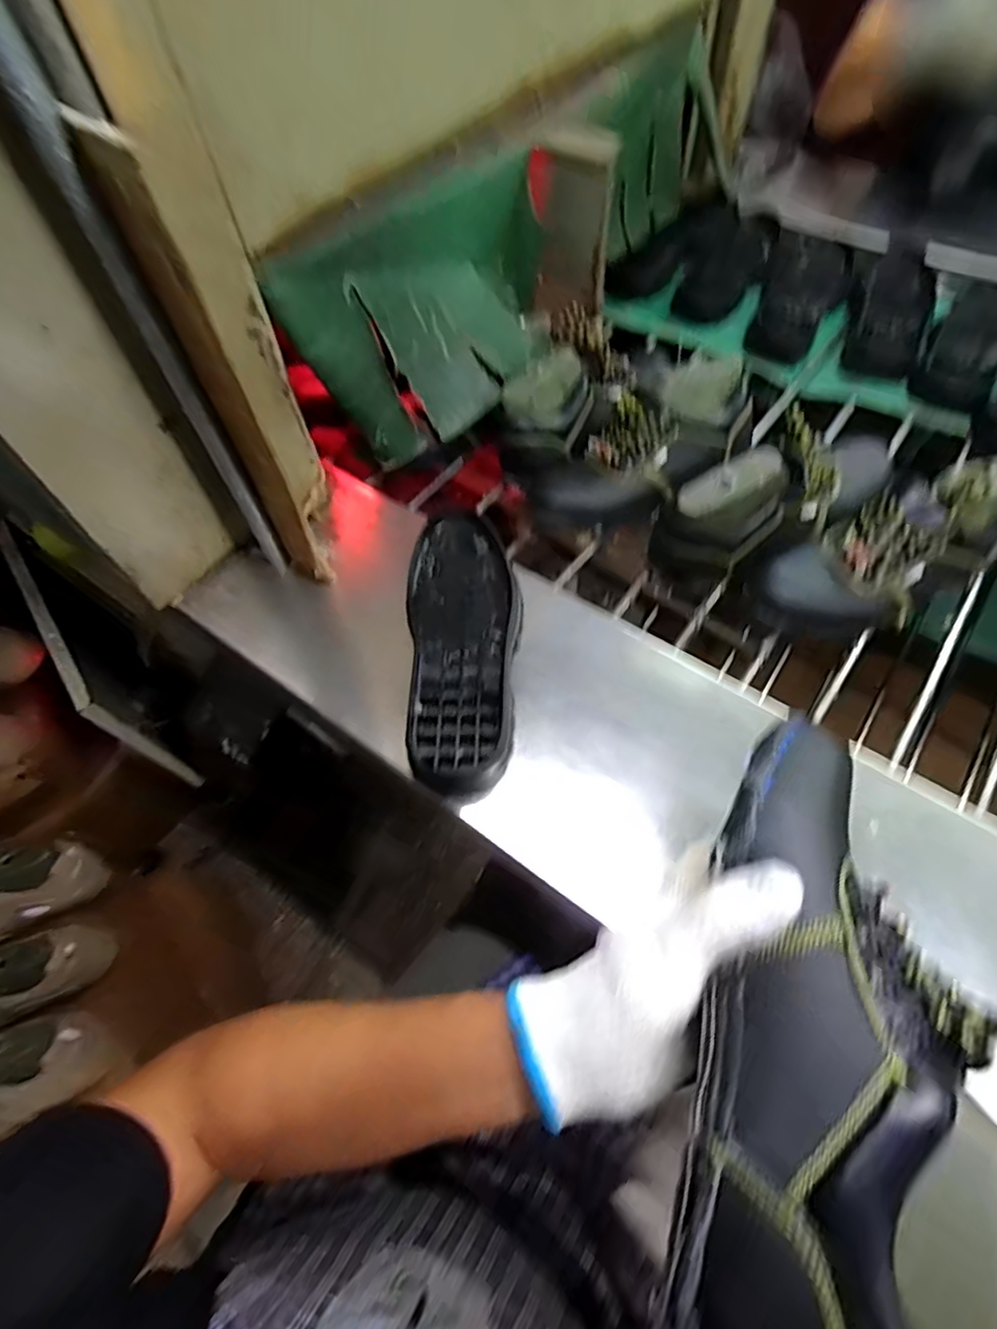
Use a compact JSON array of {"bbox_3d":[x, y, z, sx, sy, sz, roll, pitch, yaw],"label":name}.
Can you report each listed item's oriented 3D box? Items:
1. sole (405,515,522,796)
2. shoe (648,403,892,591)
[{"bbox_3d":[-0.031,-0.023,0.560,0.101,0.038,0.297,-6,60,0],"label":"sole"},{"bbox_3d":[0.285,-0.171,0.606,0.277,0.116,0.099,-27,62,-12],"label":"shoe"}]

